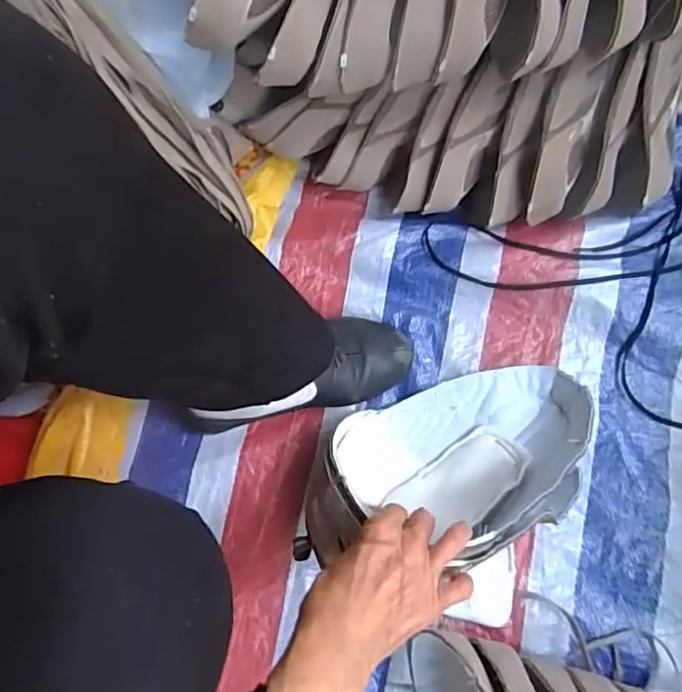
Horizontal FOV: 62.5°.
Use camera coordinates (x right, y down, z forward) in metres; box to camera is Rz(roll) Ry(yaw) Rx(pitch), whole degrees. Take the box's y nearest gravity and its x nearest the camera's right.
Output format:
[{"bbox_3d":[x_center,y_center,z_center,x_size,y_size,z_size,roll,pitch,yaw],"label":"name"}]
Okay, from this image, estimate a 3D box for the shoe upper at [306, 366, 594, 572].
[{"bbox_3d":[0.105,0.106,0.513,0.276,0.112,0.158,-22,73,-5],"label":"shoe upper"}]

